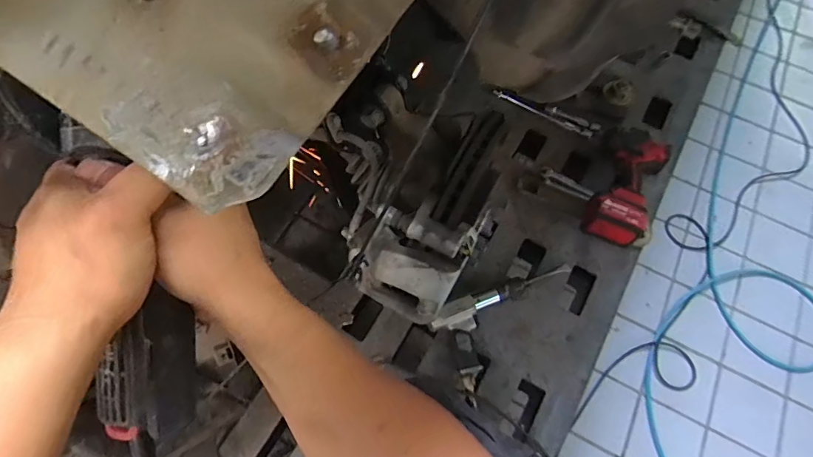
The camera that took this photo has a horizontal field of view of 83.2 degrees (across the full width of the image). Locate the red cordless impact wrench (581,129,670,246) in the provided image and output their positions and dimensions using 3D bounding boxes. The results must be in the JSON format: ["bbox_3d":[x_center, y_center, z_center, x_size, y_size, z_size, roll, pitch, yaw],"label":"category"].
[{"bbox_3d":[0.517,-0.108,1.063,0.166,0.086,0.306,24,66,8],"label":"red cordless impact wrench"}]

